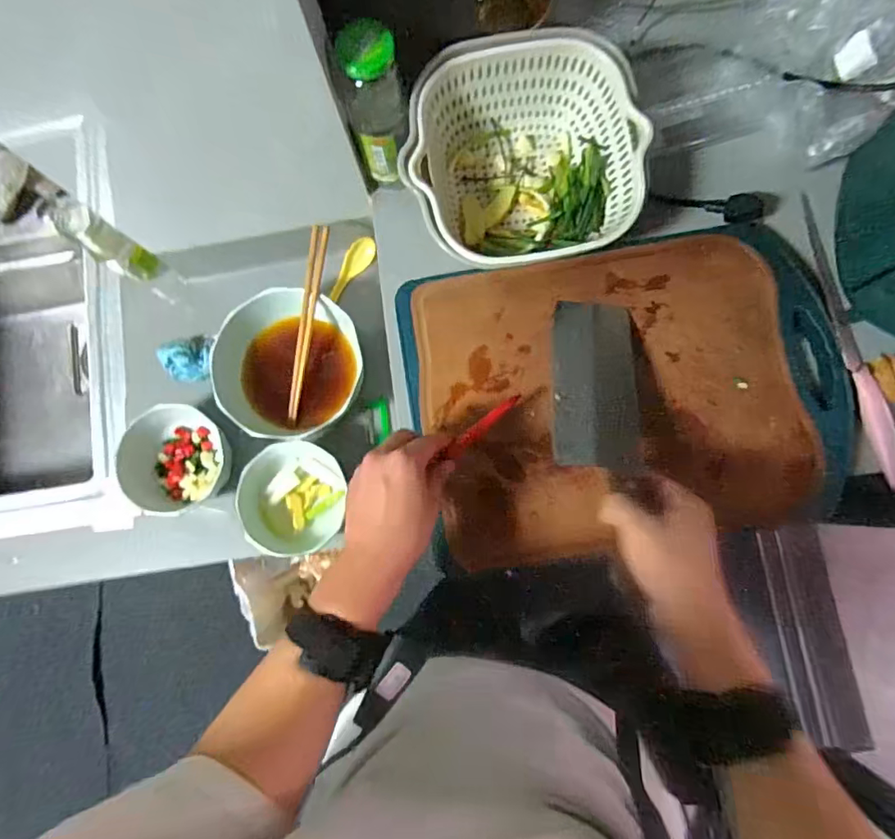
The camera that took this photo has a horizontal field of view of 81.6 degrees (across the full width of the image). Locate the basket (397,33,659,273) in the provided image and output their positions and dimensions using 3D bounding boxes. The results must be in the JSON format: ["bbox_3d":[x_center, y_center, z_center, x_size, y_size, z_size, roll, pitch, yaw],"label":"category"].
[{"bbox_3d":[0.070,-0.259,0.500,0.214,0.086,0.166,-9,81,2],"label":"basket"}]

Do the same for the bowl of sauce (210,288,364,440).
[{"bbox_3d":[-0.185,-0.062,0.633,0.168,0.091,0.164,0,81,3],"label":"bowl of sauce"}]

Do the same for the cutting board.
[{"bbox_3d":[0.176,-0.027,0.504,0.409,0.024,0.293,-9,81,2],"label":"cutting board"}]

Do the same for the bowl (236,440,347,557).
[{"bbox_3d":[-0.186,0.095,0.616,0.112,0.060,0.132,5,82,4],"label":"bowl"}]

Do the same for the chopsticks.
[{"bbox_3d":[-0.166,-0.106,0.604,0.017,0.014,0.228,13,102,5],"label":"chopsticks"}]

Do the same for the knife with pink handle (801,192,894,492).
[{"bbox_3d":[0.398,-0.080,0.513,0.031,0.017,0.302,-13,81,1],"label":"knife with pink handle"}]

